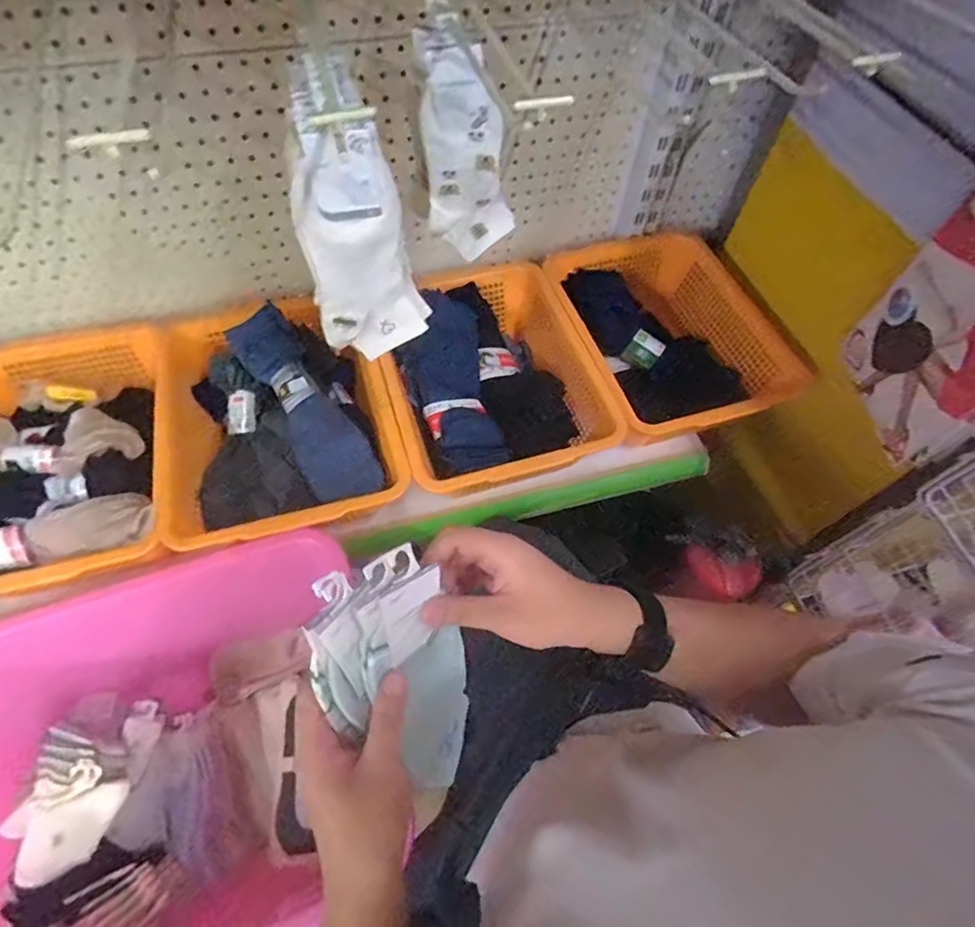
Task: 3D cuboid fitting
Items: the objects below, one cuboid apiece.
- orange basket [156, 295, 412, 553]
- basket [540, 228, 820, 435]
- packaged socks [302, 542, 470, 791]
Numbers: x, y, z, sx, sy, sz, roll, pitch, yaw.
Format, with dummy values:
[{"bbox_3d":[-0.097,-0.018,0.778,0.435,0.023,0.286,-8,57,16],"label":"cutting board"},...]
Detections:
[{"bbox_3d":[-0.293,-0.070,0.737,0.286,0.118,0.380,-21,63,-14],"label":"orange basket"},{"bbox_3d":[0.271,-0.205,0.876,0.307,0.135,0.407,-19,62,-13],"label":"basket"},{"bbox_3d":[-0.061,0.166,0.408,0.101,0.218,0.034,-30,32,-18],"label":"packaged socks"}]

